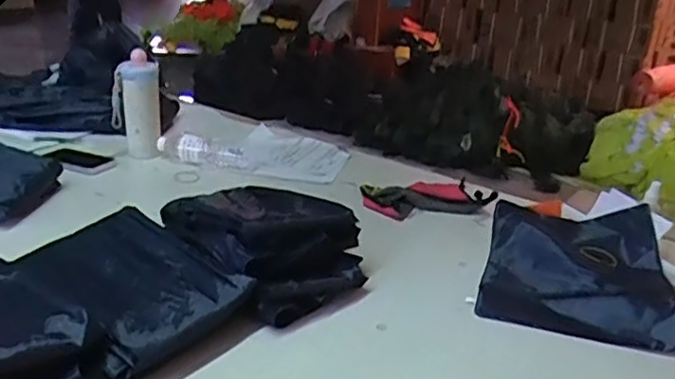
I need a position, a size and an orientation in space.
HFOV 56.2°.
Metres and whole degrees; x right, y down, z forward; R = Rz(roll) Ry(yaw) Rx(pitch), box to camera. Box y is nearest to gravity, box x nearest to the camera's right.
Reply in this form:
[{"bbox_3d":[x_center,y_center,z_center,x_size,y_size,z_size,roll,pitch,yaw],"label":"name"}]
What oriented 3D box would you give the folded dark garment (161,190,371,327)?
[{"bbox_3d":[-0.112,0.066,0.964,0.223,0.115,0.297,-14,28,-37],"label":"folded dark garment"}]

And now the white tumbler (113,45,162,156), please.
[{"bbox_3d":[-0.439,-0.180,1.386,0.098,0.215,0.068,-6,24,-23],"label":"white tumbler"}]

